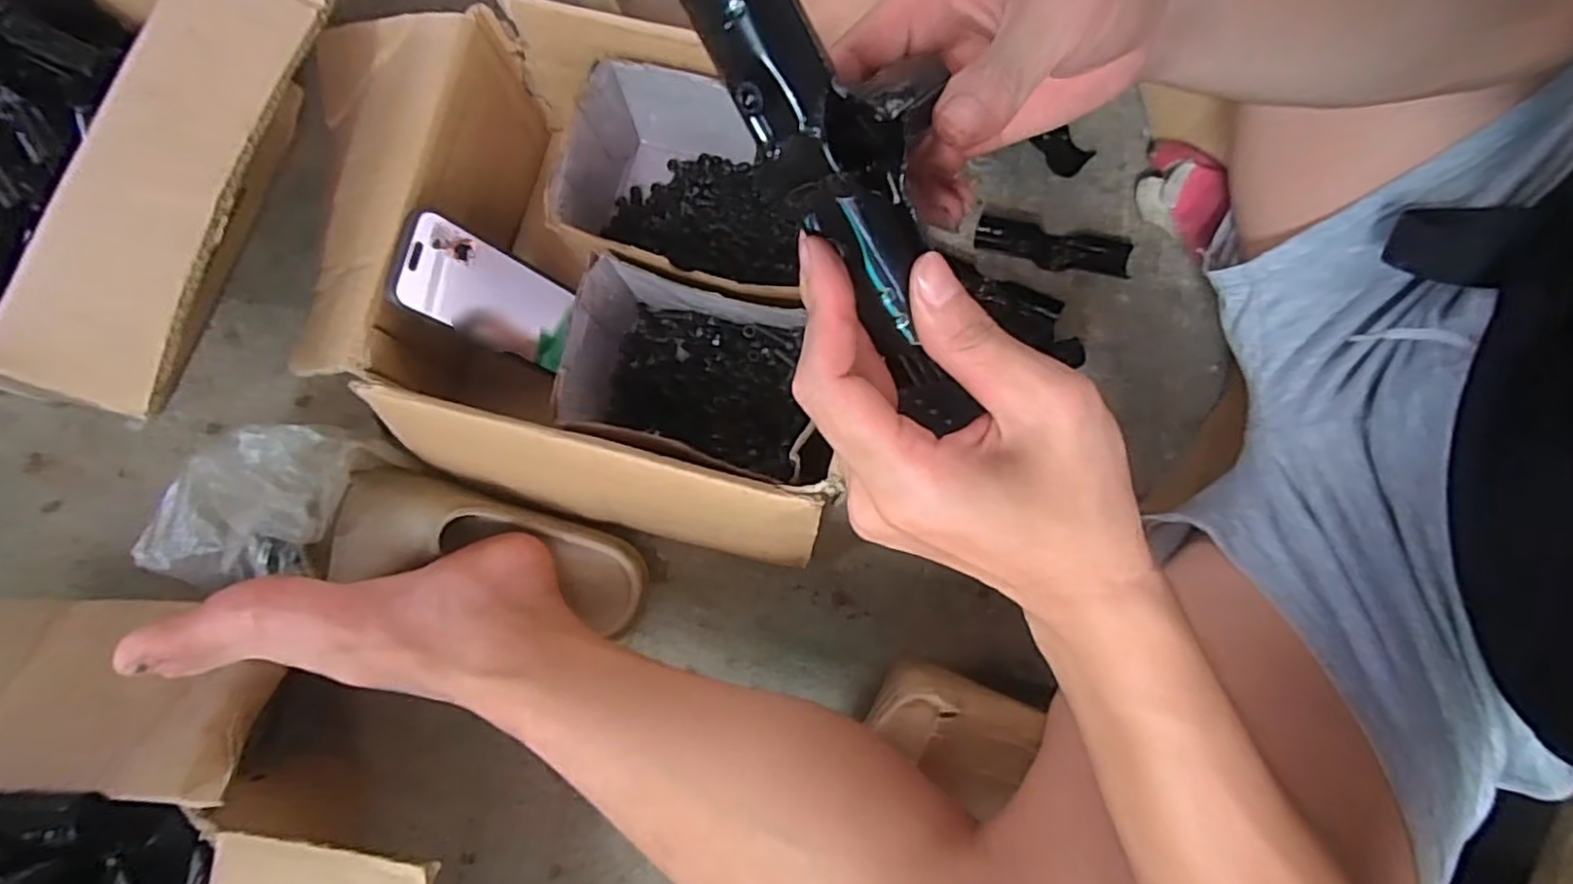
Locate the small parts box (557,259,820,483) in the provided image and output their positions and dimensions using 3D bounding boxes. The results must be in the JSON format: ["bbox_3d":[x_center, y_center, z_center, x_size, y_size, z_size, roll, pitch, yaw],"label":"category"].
[{"bbox_3d":[-0.066,-0.041,0.503,0.173,0.093,0.122,12,79,2],"label":"small parts box"}]

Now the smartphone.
[{"bbox_3d":[-0.214,-0.106,0.494,0.011,0.129,0.070,7,79,32],"label":"smartphone"}]

